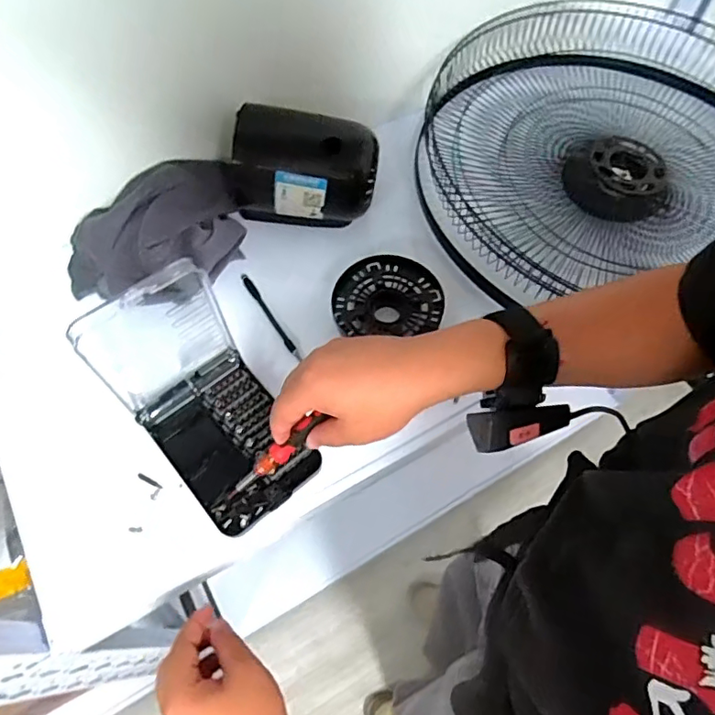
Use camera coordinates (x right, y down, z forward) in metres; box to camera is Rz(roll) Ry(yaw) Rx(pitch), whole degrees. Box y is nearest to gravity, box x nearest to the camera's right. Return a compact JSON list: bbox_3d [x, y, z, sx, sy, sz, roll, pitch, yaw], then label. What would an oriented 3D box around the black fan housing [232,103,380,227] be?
[{"bbox_3d":[-0.056,-0.201,0.587,0.145,0.108,0.086,11,63,4],"label":"black fan housing"}]

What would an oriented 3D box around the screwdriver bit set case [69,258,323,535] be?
[{"bbox_3d":[-0.149,0.032,0.510,0.130,0.054,0.258,-37,69,-18],"label":"screwdriver bit set case"}]

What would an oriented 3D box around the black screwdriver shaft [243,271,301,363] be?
[{"bbox_3d":[-0.094,-0.044,0.574,0.010,0.008,0.121,-29,67,-15],"label":"black screwdriver shaft"}]

